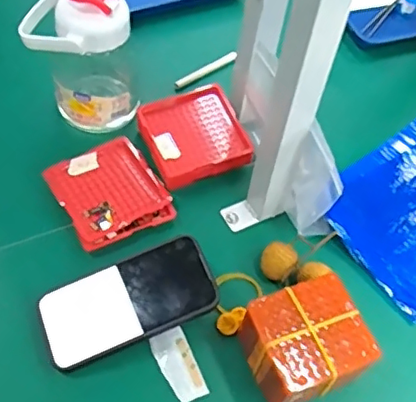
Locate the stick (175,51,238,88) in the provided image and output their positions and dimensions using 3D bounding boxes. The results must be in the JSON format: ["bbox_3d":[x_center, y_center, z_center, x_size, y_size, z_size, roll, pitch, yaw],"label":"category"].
[{"bbox_3d":[-0.002,-0.164,0.743,0.093,0.010,0.012,-31,65,-22],"label":"stick"}]

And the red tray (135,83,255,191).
[{"bbox_3d":[-0.015,-0.071,0.664,0.110,0.035,0.112,-16,60,-14],"label":"red tray"}]

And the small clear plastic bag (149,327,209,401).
[{"bbox_3d":[-0.026,0.150,0.539,0.032,0.007,0.065,-22,66,-15],"label":"small clear plastic bag"}]

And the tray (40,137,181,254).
[{"bbox_3d":[-0.103,-0.008,0.622,0.100,0.027,0.112,-27,63,-20],"label":"tray"}]

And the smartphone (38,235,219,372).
[{"bbox_3d":[-0.073,0.091,0.542,0.156,0.012,0.075,-23,69,-6],"label":"smartphone"}]

